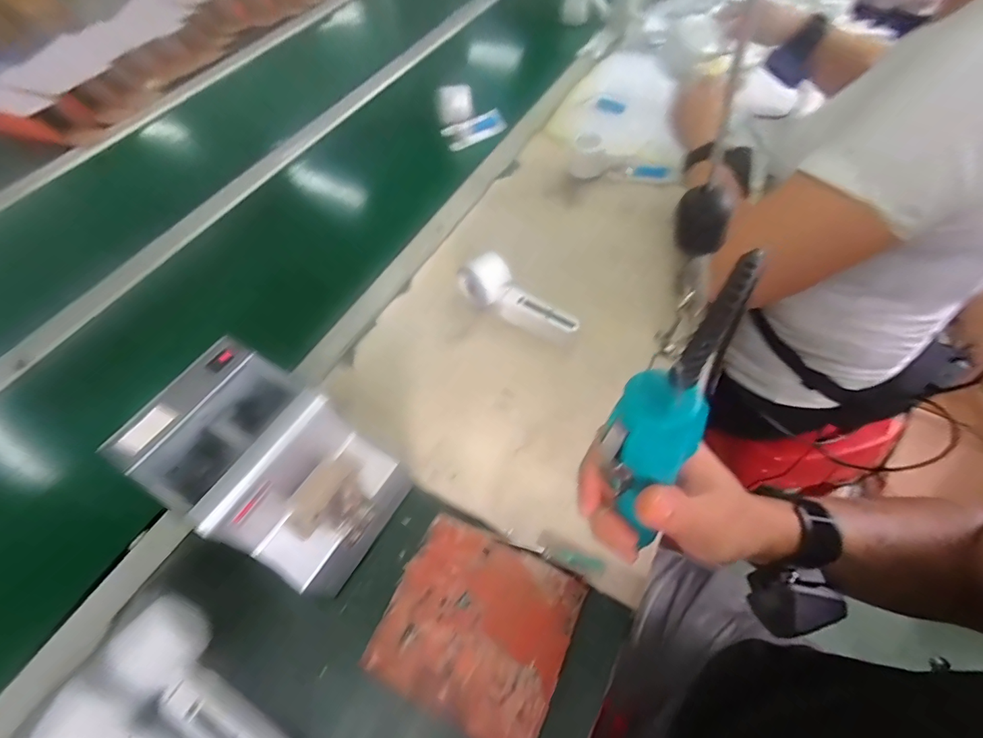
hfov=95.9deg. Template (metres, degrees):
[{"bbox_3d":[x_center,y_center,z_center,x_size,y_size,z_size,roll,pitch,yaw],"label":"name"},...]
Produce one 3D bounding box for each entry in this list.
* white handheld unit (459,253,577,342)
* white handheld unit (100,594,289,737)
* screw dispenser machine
[{"bbox_3d":[0.035,-0.087,0.543,0.154,0.056,0.046,27,63,17],"label":"white handheld unit"},{"bbox_3d":[-0.225,0.258,0.351,0.165,0.060,0.056,29,64,18],"label":"white handheld unit"},{"bbox_3d":[-0.180,0.094,0.392,0.181,0.150,0.132,27,63,18],"label":"screw dispenser machine"}]

